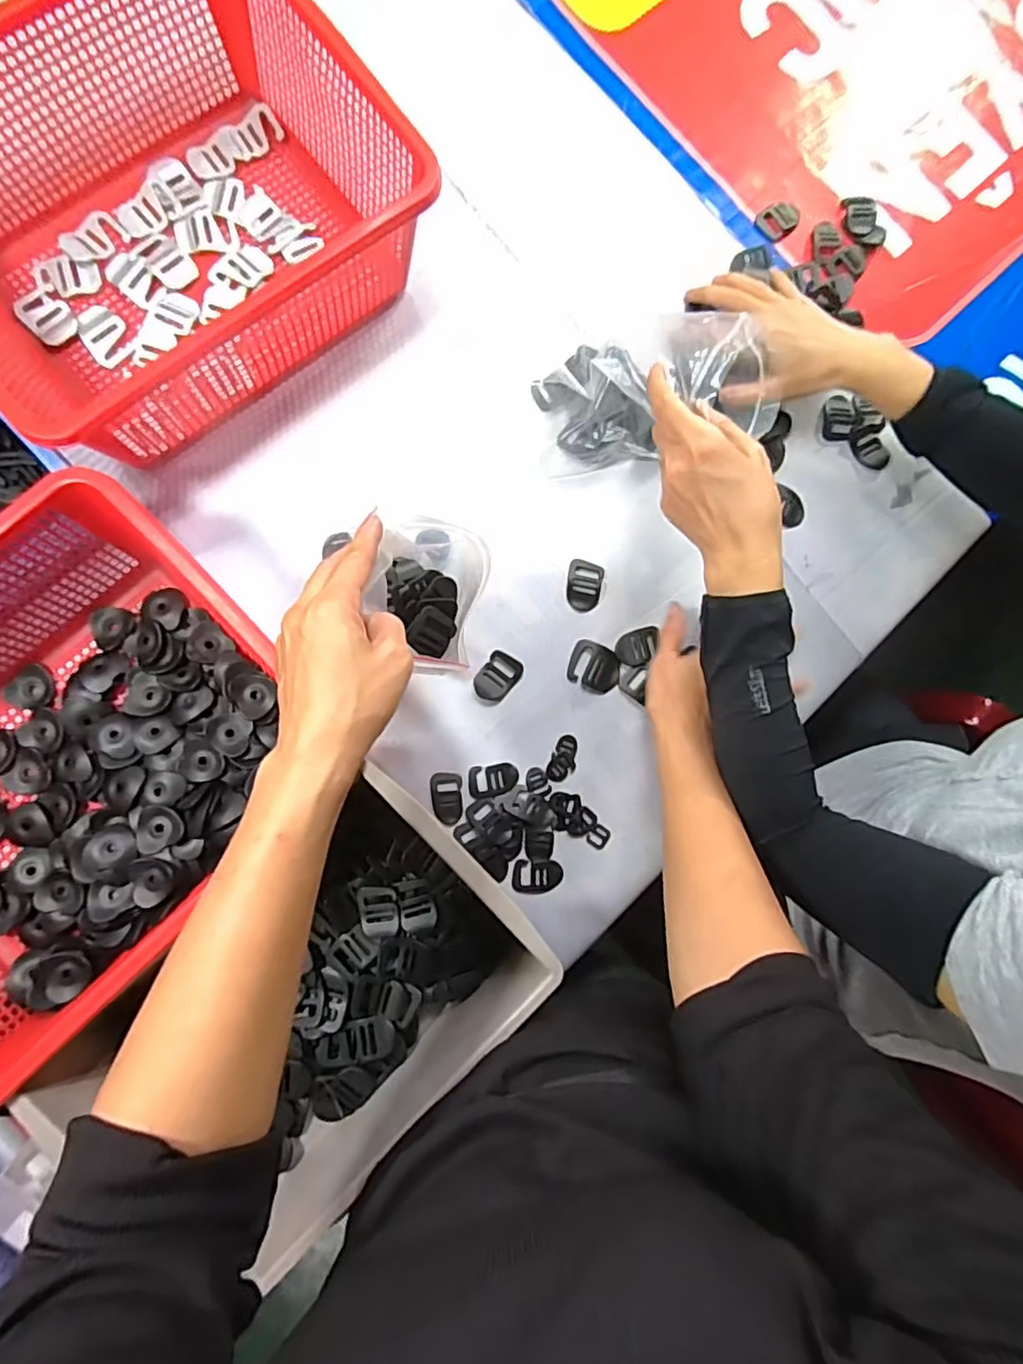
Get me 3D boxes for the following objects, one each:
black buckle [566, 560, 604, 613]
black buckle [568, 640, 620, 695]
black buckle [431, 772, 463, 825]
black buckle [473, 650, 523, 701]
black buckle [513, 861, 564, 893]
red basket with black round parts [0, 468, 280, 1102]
[{"bbox_3d":[0.064,-0.085,0.522,0.031,0.004,0.046,10,84,-4],"label":"black buckle"},{"bbox_3d":[0.072,-0.013,0.516,0.043,0.004,0.040,15,84,-3],"label":"black buckle"},{"bbox_3d":[-0.053,0.097,0.499,0.025,0.004,0.042,-6,85,-5],"label":"black buckle"},{"bbox_3d":[-0.011,-0.005,0.509,0.030,0.005,0.045,34,83,-1],"label":"black buckle"},{"bbox_3d":[0.022,0.163,0.499,0.041,0.004,0.026,5,84,-4],"label":"black buckle"},{"bbox_3d":[-0.323,0.065,0.412,0.351,0.115,0.237,-43,89,-7],"label":"red basket with black round parts"}]

